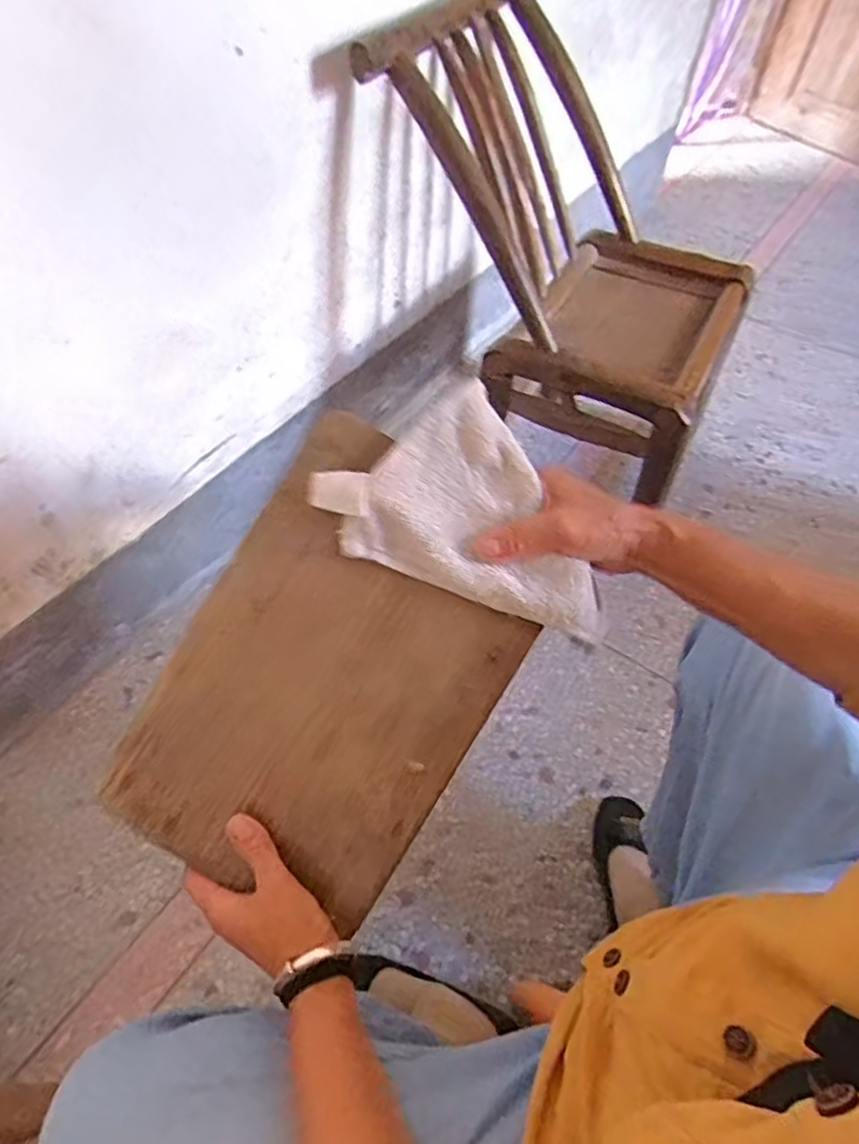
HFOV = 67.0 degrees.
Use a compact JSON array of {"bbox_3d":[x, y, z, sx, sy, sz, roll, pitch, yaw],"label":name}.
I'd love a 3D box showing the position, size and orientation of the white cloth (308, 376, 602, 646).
[{"bbox_3d":[0.024,-0.019,0.436,0.134,0.016,0.184,-32,89,-7],"label":"white cloth"}]

